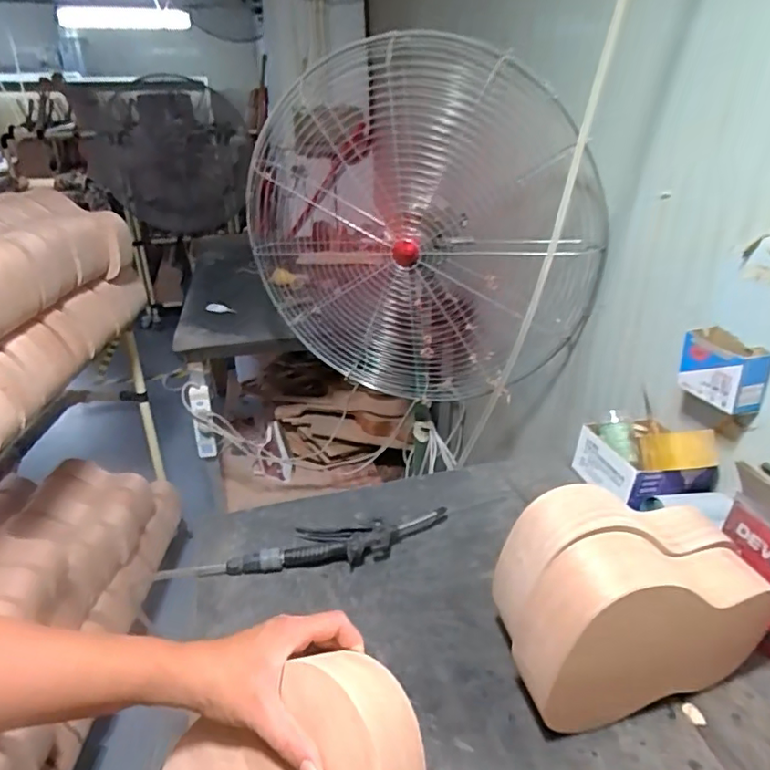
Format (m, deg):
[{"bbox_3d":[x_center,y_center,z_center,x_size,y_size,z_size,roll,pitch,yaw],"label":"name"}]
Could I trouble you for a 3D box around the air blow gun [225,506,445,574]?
[{"bbox_3d":[-0.064,0.224,0.810,0.318,0.036,0.089,-3,27,-4],"label":"air blow gun"}]

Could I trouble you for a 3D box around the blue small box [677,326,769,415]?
[{"bbox_3d":[0.488,-0.019,0.808,0.057,0.087,0.114,-9,28,-16],"label":"blue small box"}]

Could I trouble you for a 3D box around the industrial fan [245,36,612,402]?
[{"bbox_3d":[0.060,-0.291,1.188,0.752,0.689,0.278,8,28,16],"label":"industrial fan"}]

